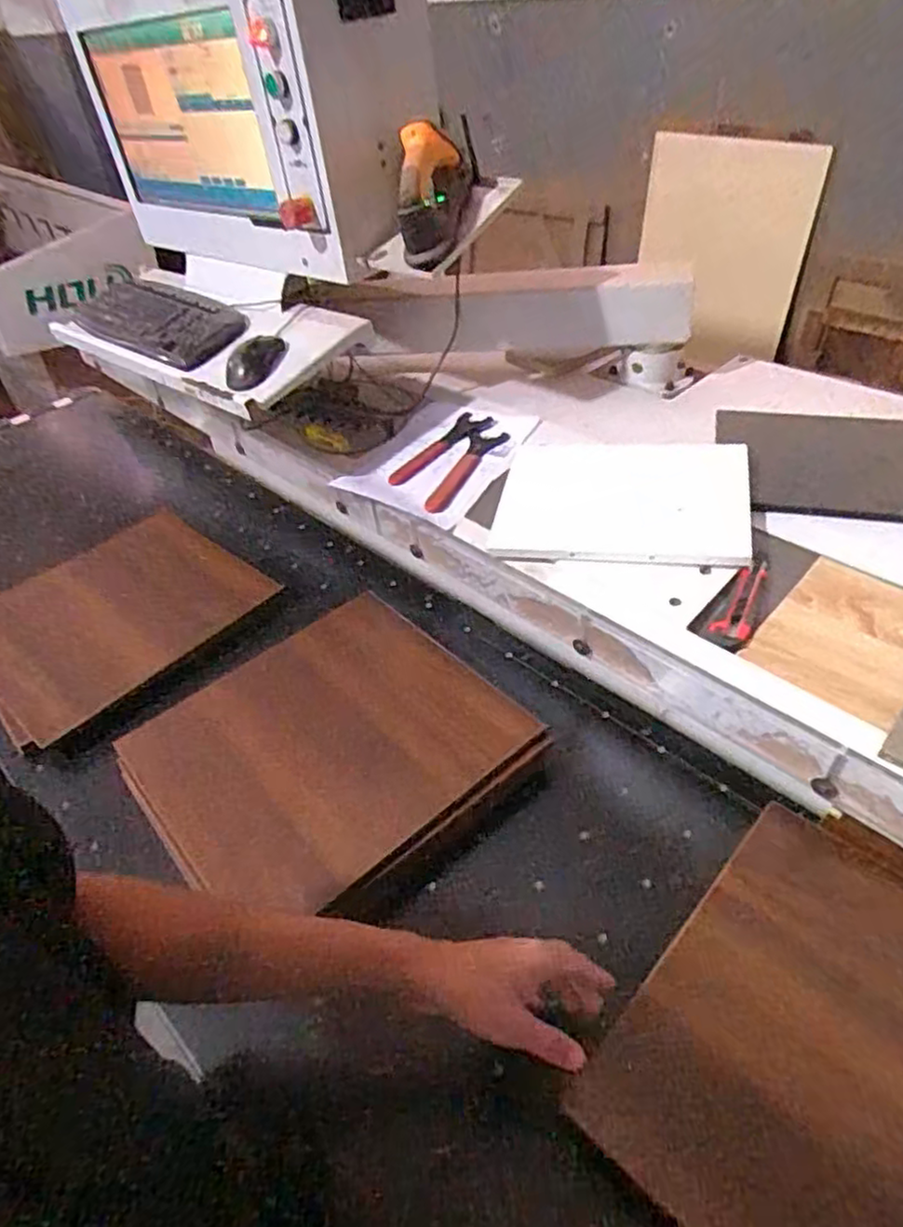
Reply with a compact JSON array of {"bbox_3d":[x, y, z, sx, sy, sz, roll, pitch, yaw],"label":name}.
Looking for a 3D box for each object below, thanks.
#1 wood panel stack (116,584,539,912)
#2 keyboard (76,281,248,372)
[{"bbox_3d":[-0.142,0.164,0.821,0.380,0.083,0.329,-32,48,-25],"label":"wood panel stack"},{"bbox_3d":[-0.456,-0.460,1.107,0.144,0.048,0.365,-36,50,-29],"label":"keyboard"}]

